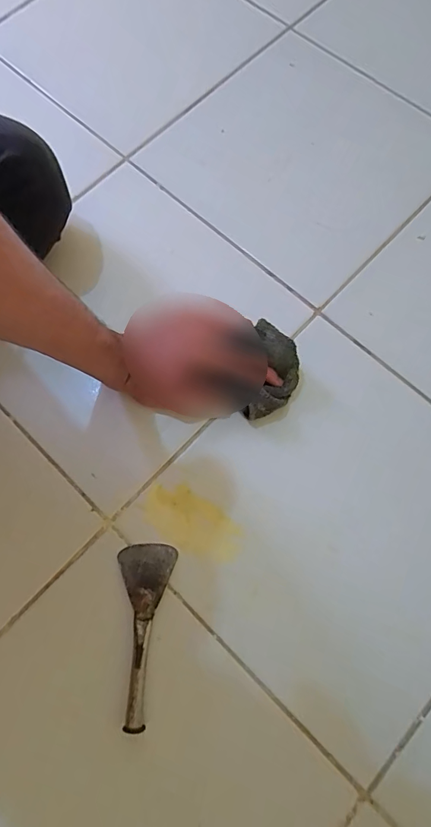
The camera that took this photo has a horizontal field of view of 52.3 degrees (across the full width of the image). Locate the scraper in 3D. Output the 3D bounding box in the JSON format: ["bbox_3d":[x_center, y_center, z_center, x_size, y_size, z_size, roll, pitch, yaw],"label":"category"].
[{"bbox_3d":[-0.059,0.186,0.374,0.048,0.018,0.140,-3,74,0],"label":"scraper"}]

